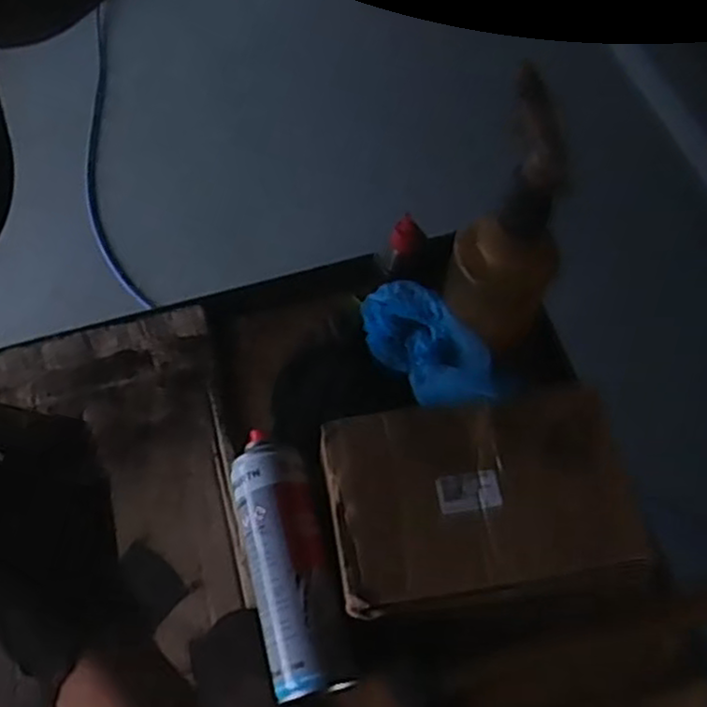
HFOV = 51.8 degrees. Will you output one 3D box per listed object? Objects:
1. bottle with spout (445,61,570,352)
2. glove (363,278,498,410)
[{"bbox_3d":[0.123,-0.094,0.565,0.086,0.204,0.077,36,69,16],"label":"bottle with spout"},{"bbox_3d":[0.063,-0.006,0.663,0.067,0.060,0.165,-35,54,-16],"label":"glove"}]

